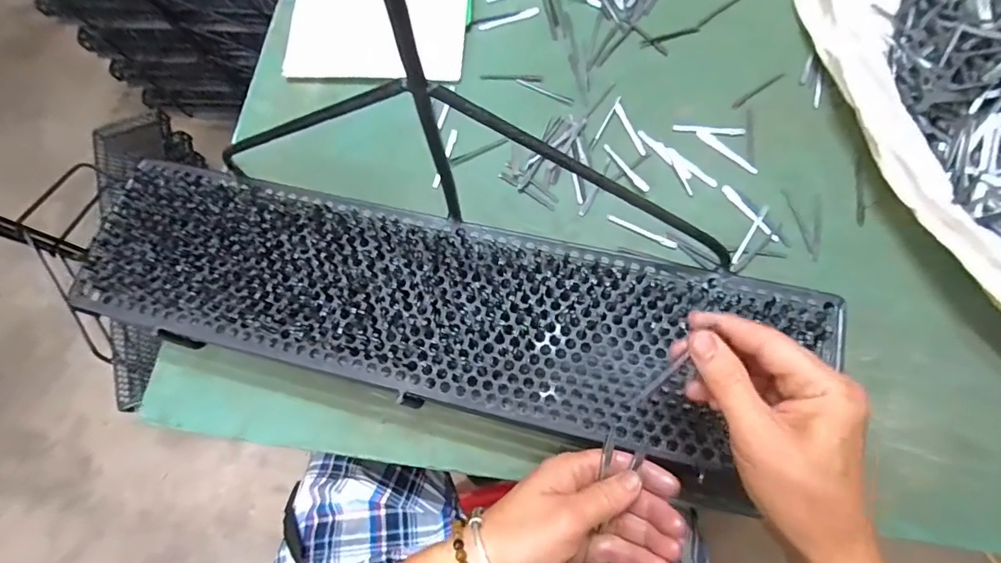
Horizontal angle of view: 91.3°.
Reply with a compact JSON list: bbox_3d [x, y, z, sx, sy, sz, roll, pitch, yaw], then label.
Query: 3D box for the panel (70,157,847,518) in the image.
[{"bbox_3d":[-0.057,0.020,0.379,0.568,0.016,0.146,12,73,8],"label":"panel"}]

